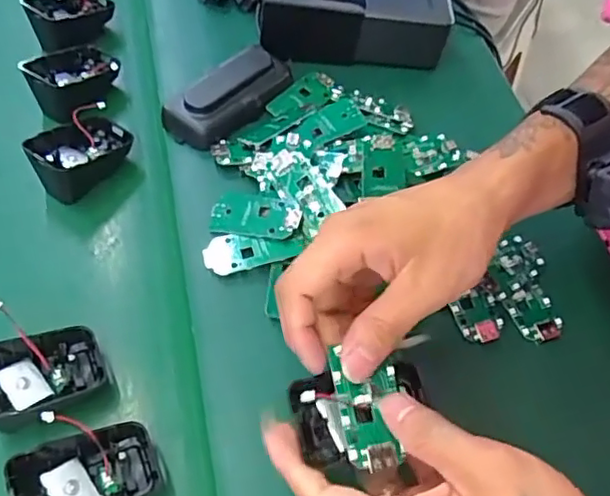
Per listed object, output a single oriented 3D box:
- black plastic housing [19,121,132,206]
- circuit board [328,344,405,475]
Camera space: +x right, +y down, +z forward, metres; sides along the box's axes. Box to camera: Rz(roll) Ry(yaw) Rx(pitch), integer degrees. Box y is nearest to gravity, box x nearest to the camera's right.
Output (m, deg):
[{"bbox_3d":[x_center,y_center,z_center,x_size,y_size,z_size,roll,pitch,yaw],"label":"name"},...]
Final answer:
[{"bbox_3d":[-0.160,-0.068,0.431,0.069,0.040,0.050,-39,68,-24],"label":"black plastic housing"},{"bbox_3d":[0.031,0.076,0.292,0.030,0.007,0.060,-6,59,-8],"label":"circuit board"}]

